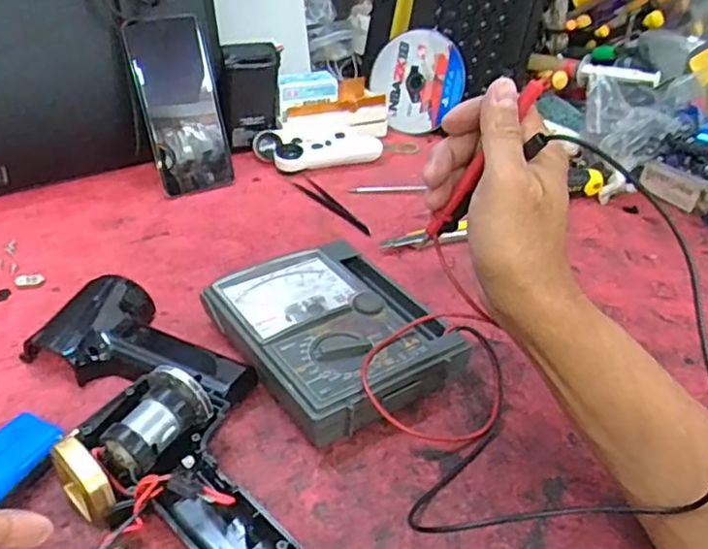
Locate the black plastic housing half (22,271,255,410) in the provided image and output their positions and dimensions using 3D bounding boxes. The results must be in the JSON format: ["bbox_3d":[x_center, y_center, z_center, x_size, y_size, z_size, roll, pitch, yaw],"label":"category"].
[{"bbox_3d":[-0.133,0.049,0.442,0.145,0.025,0.087,20,37,20],"label":"black plastic housing half"}]

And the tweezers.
[{"bbox_3d":[-0.018,-0.068,0.638,0.023,0.005,0.119,-21,43,-34],"label":"tweezers"}]

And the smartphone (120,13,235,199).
[{"bbox_3d":[-0.164,-0.160,0.634,0.076,0.161,0.015,-22,19,-35],"label":"smartphone"}]

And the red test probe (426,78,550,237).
[{"bbox_3d":[0.071,-0.062,0.369,0.010,0.107,0.011,24,30,-19],"label":"red test probe"}]

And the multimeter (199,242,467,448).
[{"bbox_3d":[-0.015,0.041,0.457,0.130,0.039,0.157,-21,42,-33],"label":"multimeter"}]

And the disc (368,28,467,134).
[{"bbox_3d":[0.073,-0.225,0.762,0.107,0.107,0.006,56,27,10],"label":"disc"}]

